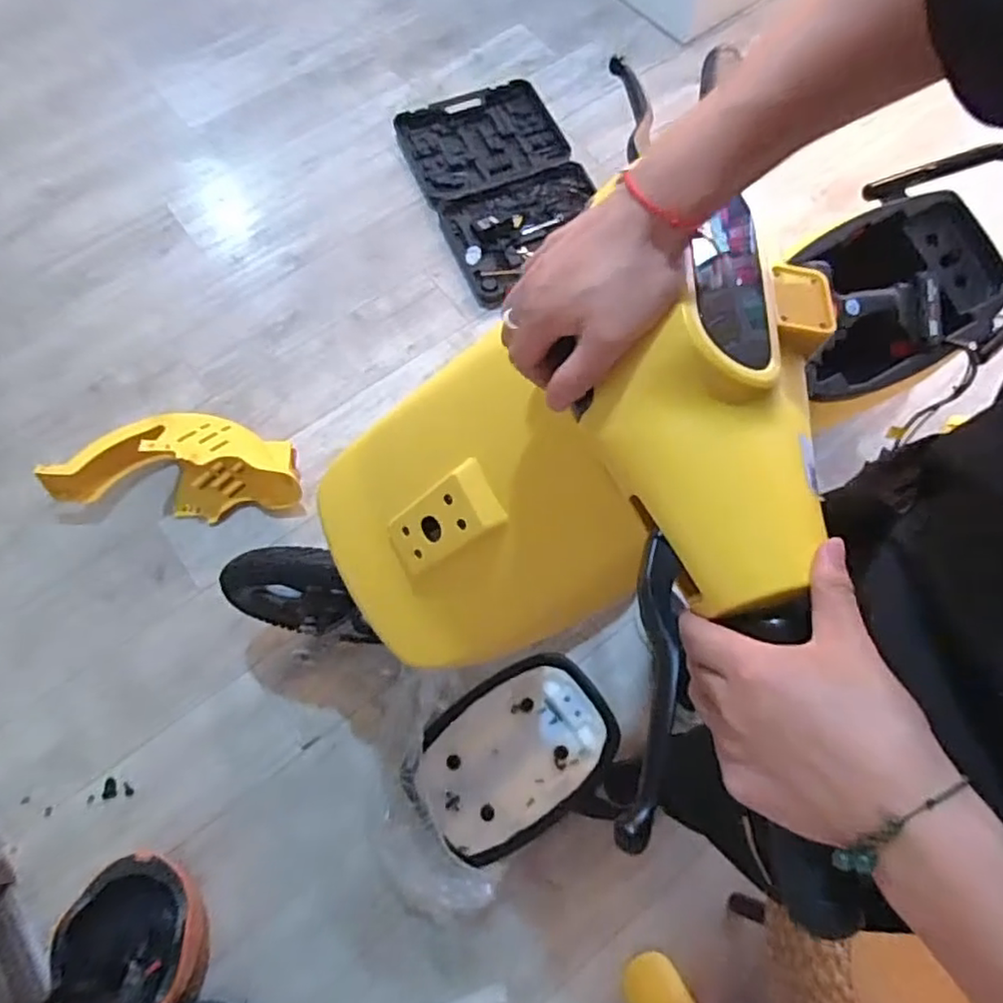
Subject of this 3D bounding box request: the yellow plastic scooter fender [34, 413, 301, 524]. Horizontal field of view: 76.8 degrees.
[{"bbox_3d":[-0.660,-0.088,1.310,0.461,0.159,0.197,-1,70,-2],"label":"yellow plastic scooter fender"}]

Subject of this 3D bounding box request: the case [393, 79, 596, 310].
[{"bbox_3d":[0.010,-0.855,1.695,0.429,0.058,0.643,-21,72,-9],"label":"case"}]

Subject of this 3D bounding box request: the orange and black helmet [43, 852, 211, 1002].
[{"bbox_3d":[-0.604,0.716,1.025,0.198,0.128,0.232,-24,73,-10],"label":"orange and black helmet"}]

